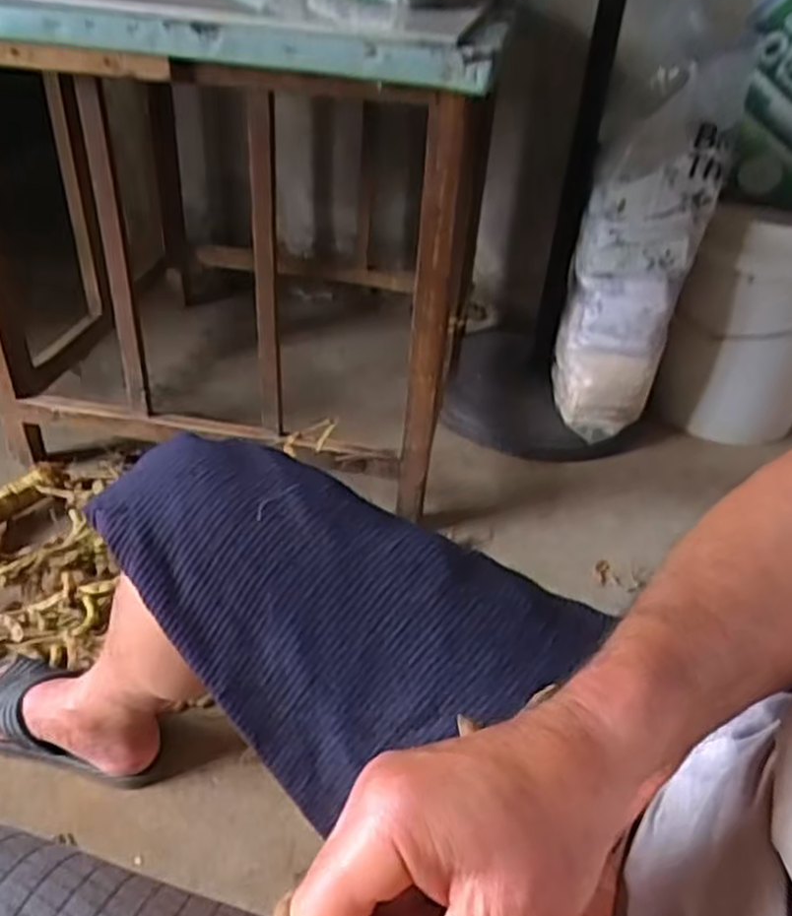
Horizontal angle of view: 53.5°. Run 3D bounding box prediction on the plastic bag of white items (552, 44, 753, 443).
[{"bbox_3d":[0.376,-0.319,1.234,0.185,0.542,0.166,16,38,14],"label":"plastic bag of white items"}]

